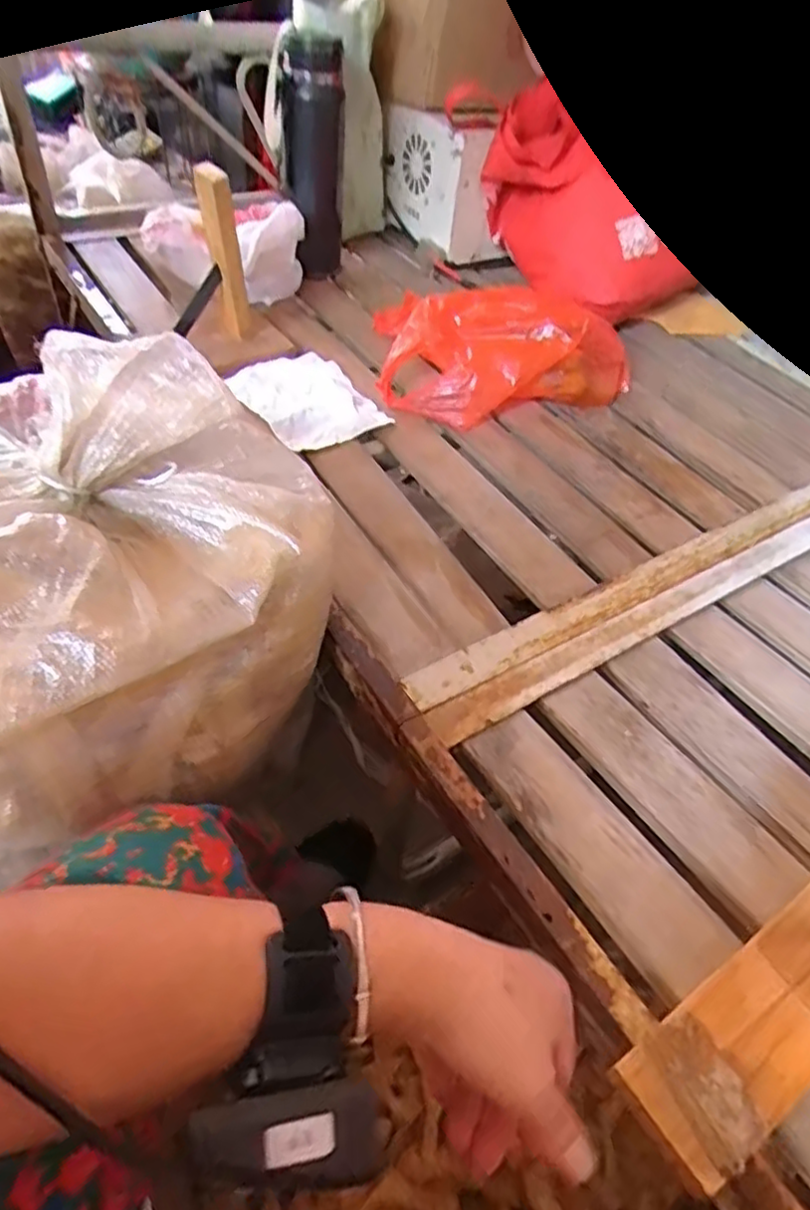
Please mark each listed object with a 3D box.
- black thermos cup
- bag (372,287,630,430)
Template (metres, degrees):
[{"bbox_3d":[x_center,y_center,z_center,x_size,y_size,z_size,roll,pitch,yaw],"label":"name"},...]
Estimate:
[{"bbox_3d":[-0.121,-0.551,0.874,0.075,0.255,0.079,3,47,-4],"label":"black thermos cup"},{"bbox_3d":[0.117,-0.281,0.762,0.292,0.102,0.119,-14,50,-19],"label":"bag"}]

